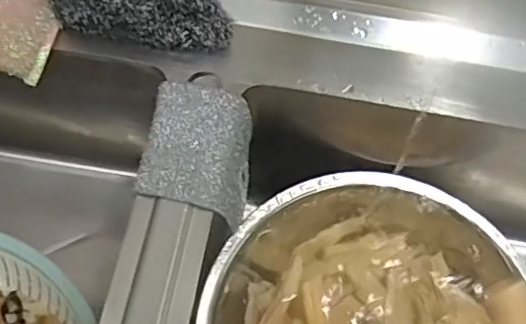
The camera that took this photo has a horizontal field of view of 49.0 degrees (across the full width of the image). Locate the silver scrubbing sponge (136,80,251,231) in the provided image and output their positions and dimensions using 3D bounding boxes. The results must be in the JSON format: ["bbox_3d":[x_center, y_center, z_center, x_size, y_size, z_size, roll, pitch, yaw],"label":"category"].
[{"bbox_3d":[-0.044,-0.007,0.396,0.067,0.035,0.090,6,63,-1],"label":"silver scrubbing sponge"}]

